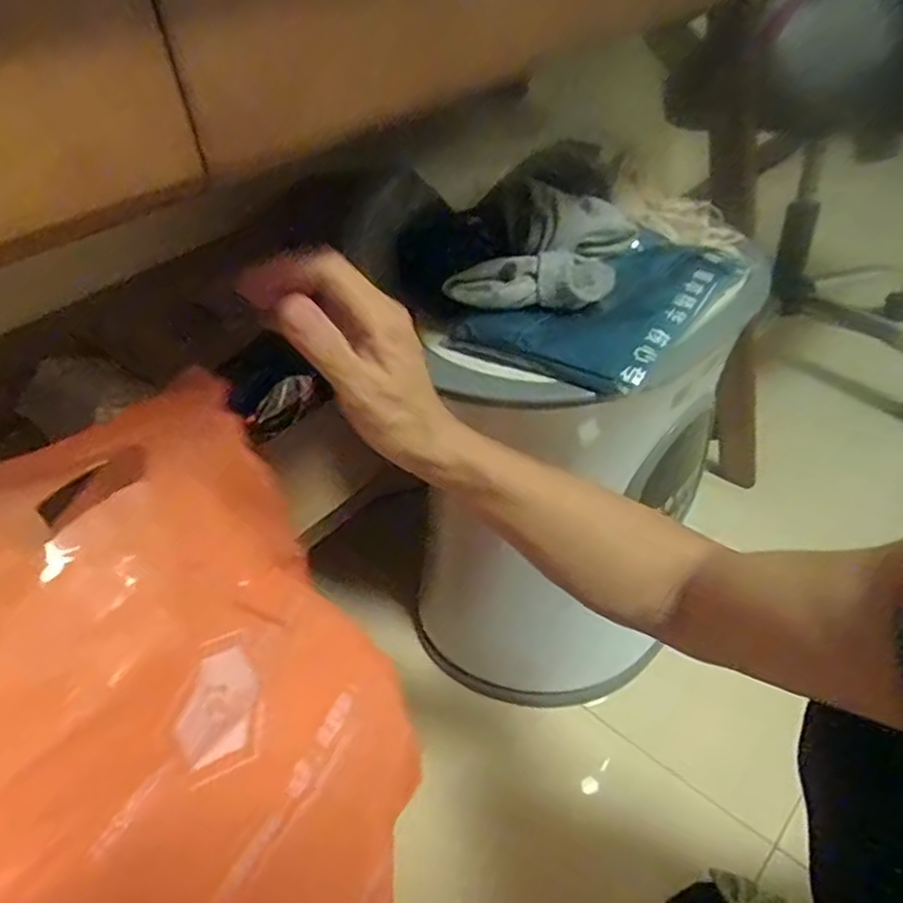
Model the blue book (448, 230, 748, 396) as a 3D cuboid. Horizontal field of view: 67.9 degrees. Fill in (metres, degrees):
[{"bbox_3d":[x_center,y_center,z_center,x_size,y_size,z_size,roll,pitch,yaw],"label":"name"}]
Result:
[{"bbox_3d":[0.135,-0.133,0.570,0.156,0.023,0.226,25,49,33],"label":"blue book"}]

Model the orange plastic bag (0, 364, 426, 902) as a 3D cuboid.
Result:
[{"bbox_3d":[-0.139,0.184,0.386,0.030,0.440,0.279,-8,27,35],"label":"orange plastic bag"}]

